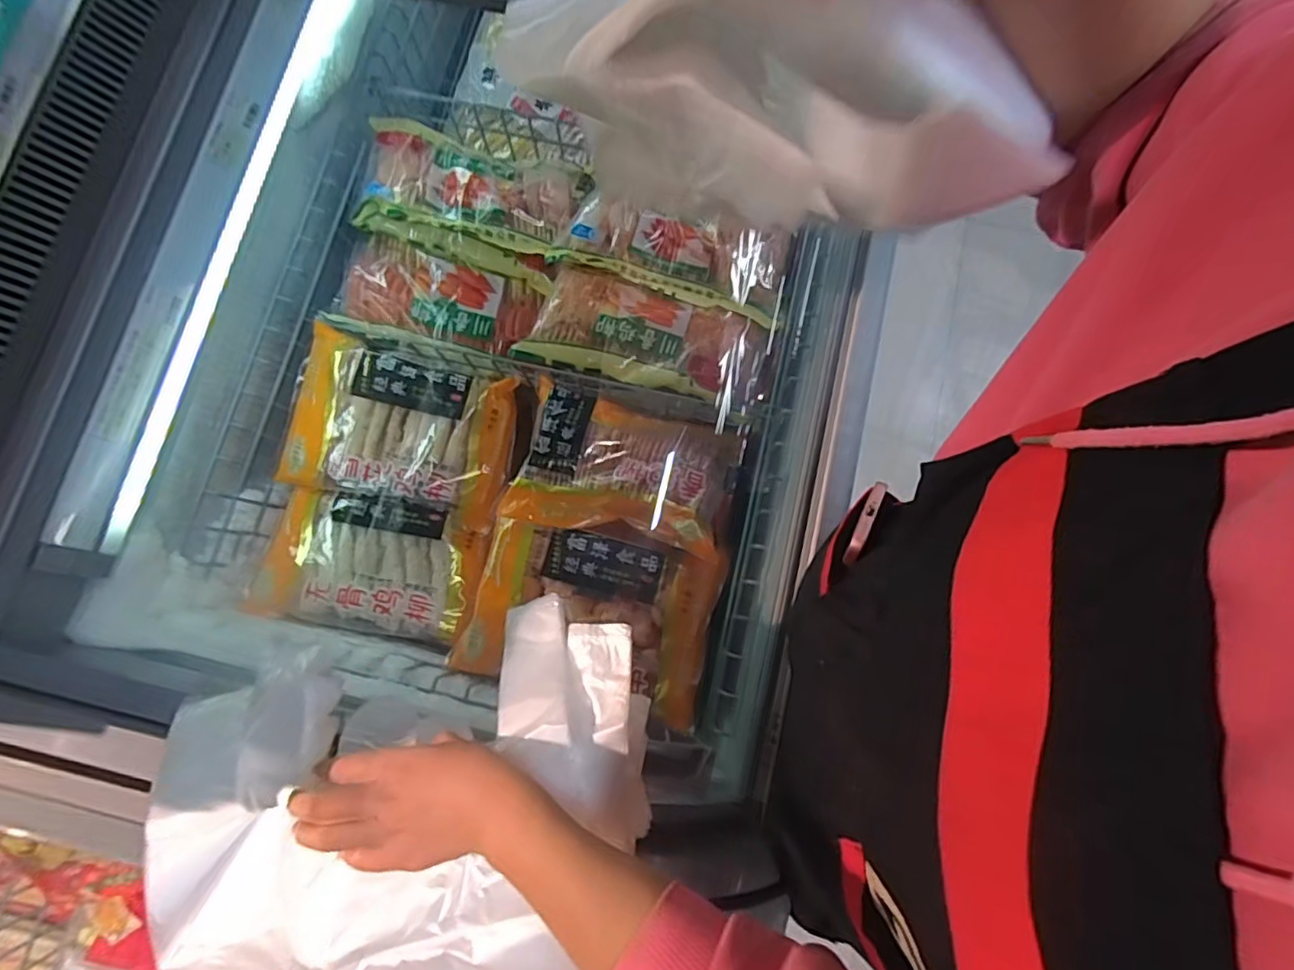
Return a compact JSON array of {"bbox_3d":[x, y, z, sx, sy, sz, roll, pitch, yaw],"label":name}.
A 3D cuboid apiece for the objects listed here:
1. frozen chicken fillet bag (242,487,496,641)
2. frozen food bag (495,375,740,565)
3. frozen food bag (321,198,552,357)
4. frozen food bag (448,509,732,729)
[{"bbox_3d":[-0.377,0.104,0.819,0.278,0.058,0.178,10,80,2],"label":"frozen chicken fillet bag"},{"bbox_3d":[-0.032,-0.020,0.818,0.281,0.060,0.203,15,80,3],"label":"frozen food bag"},{"bbox_3d":[-0.300,-0.290,0.883,0.287,0.072,0.173,8,80,1],"label":"frozen food bag"},{"bbox_3d":[-0.065,0.149,0.770,0.308,0.041,0.210,15,80,2],"label":"frozen food bag"}]

